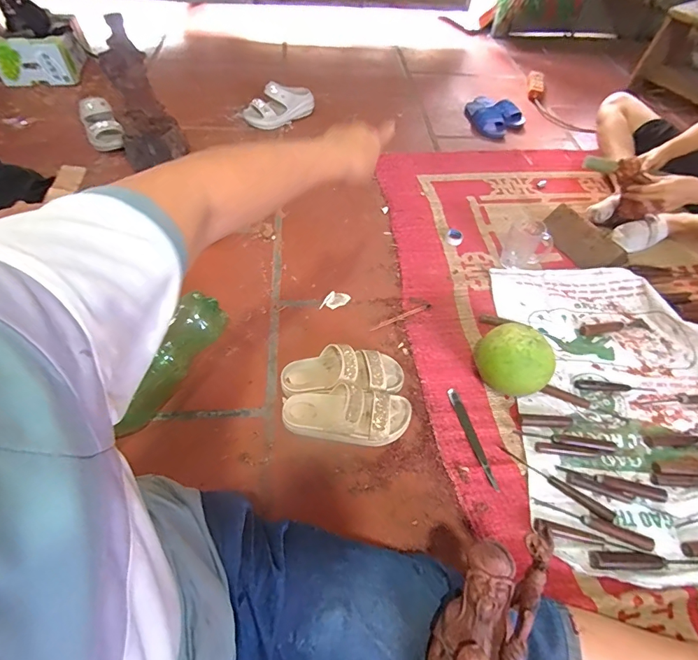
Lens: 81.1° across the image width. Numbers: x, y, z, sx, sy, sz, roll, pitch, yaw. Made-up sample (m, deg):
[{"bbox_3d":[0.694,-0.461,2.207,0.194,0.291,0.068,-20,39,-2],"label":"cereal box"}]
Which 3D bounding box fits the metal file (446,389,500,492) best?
[{"bbox_3d":[0.228,0.196,0.755,0.020,0.004,0.197,-11,55,-10],"label":"metal file"}]

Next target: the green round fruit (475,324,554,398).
[{"bbox_3d":[0.309,0.064,0.778,0.125,0.125,0.105,10,53,2],"label":"green round fruit"}]

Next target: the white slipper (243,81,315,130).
[{"bbox_3d":[-0.229,-0.763,1.376,0.242,0.088,0.115,-26,60,-22],"label":"white slipper"}]

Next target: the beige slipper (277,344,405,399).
[{"bbox_3d":[-0.012,0.081,0.781,0.231,0.076,0.088,-1,54,-4],"label":"beige slipper"}]

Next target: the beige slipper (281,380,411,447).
[{"bbox_3d":[-0.003,0.152,0.731,0.228,0.067,0.094,0,54,-2],"label":"beige slipper"}]

